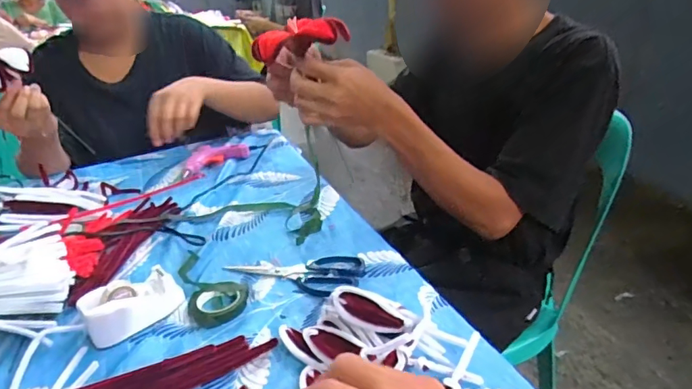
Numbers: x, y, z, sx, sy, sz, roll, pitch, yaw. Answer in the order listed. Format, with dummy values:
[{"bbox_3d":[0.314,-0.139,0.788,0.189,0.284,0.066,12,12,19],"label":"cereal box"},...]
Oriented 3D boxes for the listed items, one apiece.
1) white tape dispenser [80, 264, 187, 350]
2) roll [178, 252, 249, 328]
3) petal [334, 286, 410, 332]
[{"bbox_3d":[-0.236,0.121,0.526,0.101,0.038,0.059,-21,32,-28],"label":"white tape dispenser"},{"bbox_3d":[-0.165,0.105,0.579,0.066,0.013,0.148,-16,30,-20],"label":"roll"},{"bbox_3d":[0.023,0.112,0.452,0.075,0.012,0.030,25,76,21],"label":"petal"}]

